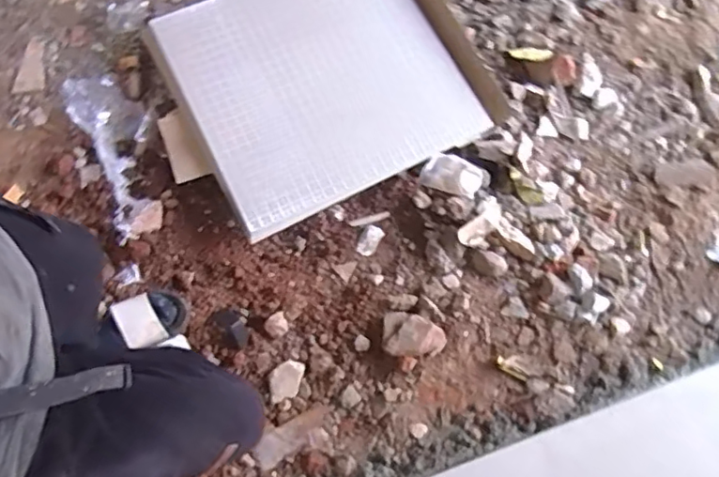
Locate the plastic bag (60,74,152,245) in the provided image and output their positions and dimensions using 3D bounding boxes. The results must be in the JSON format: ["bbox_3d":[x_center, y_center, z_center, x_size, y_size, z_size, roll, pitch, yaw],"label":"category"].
[{"bbox_3d":[-0.541,-0.203,1.333,0.161,0.081,0.407,-25,76,-8],"label":"plastic bag"}]

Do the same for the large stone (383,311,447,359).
[{"bbox_3d":[0.118,0.204,1.239,0.137,0.055,0.094,4,74,0],"label":"large stone"}]

